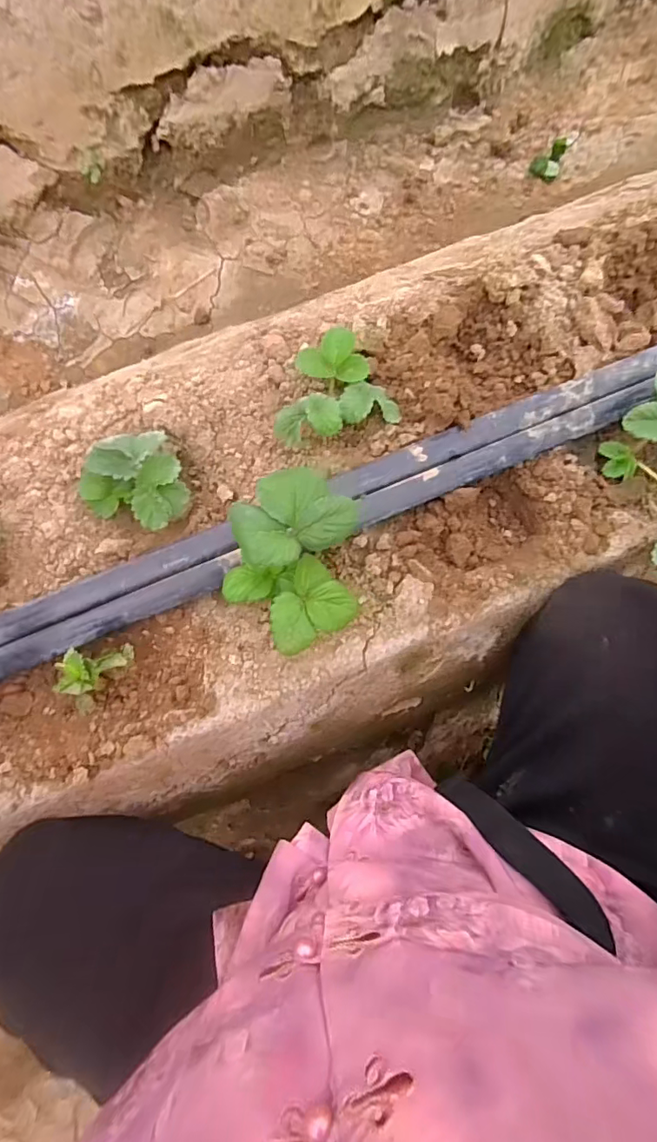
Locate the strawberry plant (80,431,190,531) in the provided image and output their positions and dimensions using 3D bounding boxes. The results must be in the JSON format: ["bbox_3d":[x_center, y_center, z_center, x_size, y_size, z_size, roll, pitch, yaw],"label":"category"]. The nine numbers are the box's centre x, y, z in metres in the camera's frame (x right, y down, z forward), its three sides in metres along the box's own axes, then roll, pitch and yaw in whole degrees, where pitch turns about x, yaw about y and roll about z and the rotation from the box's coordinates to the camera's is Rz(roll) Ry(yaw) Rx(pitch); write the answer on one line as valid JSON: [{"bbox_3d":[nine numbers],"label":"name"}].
[{"bbox_3d":[-0.148,-0.073,0.397,0.079,0.041,0.072,16,85,-4],"label":"strawberry plant"}]

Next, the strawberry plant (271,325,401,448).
[{"bbox_3d":[-0.001,-0.136,0.406,0.093,0.052,0.087,-34,90,-6],"label":"strawberry plant"}]

